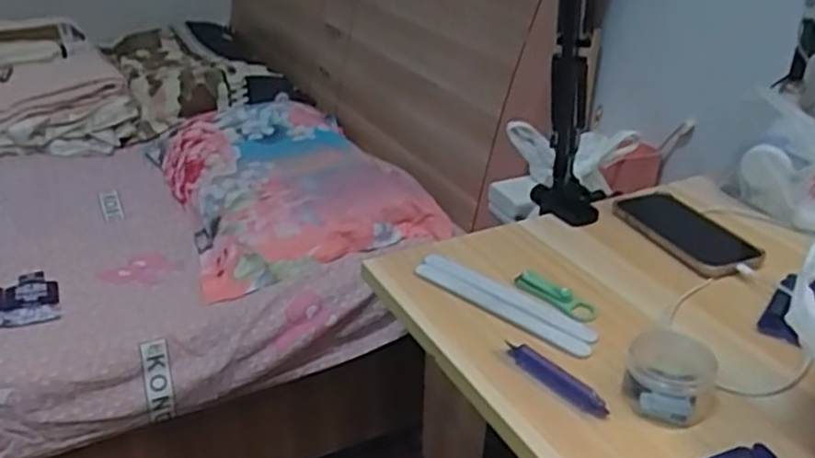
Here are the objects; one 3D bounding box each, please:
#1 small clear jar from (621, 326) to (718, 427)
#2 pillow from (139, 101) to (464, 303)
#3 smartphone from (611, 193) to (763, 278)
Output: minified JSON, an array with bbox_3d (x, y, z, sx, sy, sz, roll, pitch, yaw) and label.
[{"bbox_3d":[0.182,0.102,0.507,0.058,0.044,0.052,25,36,35],"label":"small clear jar"},{"bbox_3d":[-0.229,-0.102,1.411,0.416,0.120,0.608,-10,31,-22],"label":"pillow"},{"bbox_3d":[0.278,0.003,0.718,0.083,0.012,0.148,-10,31,-22],"label":"smartphone"}]

